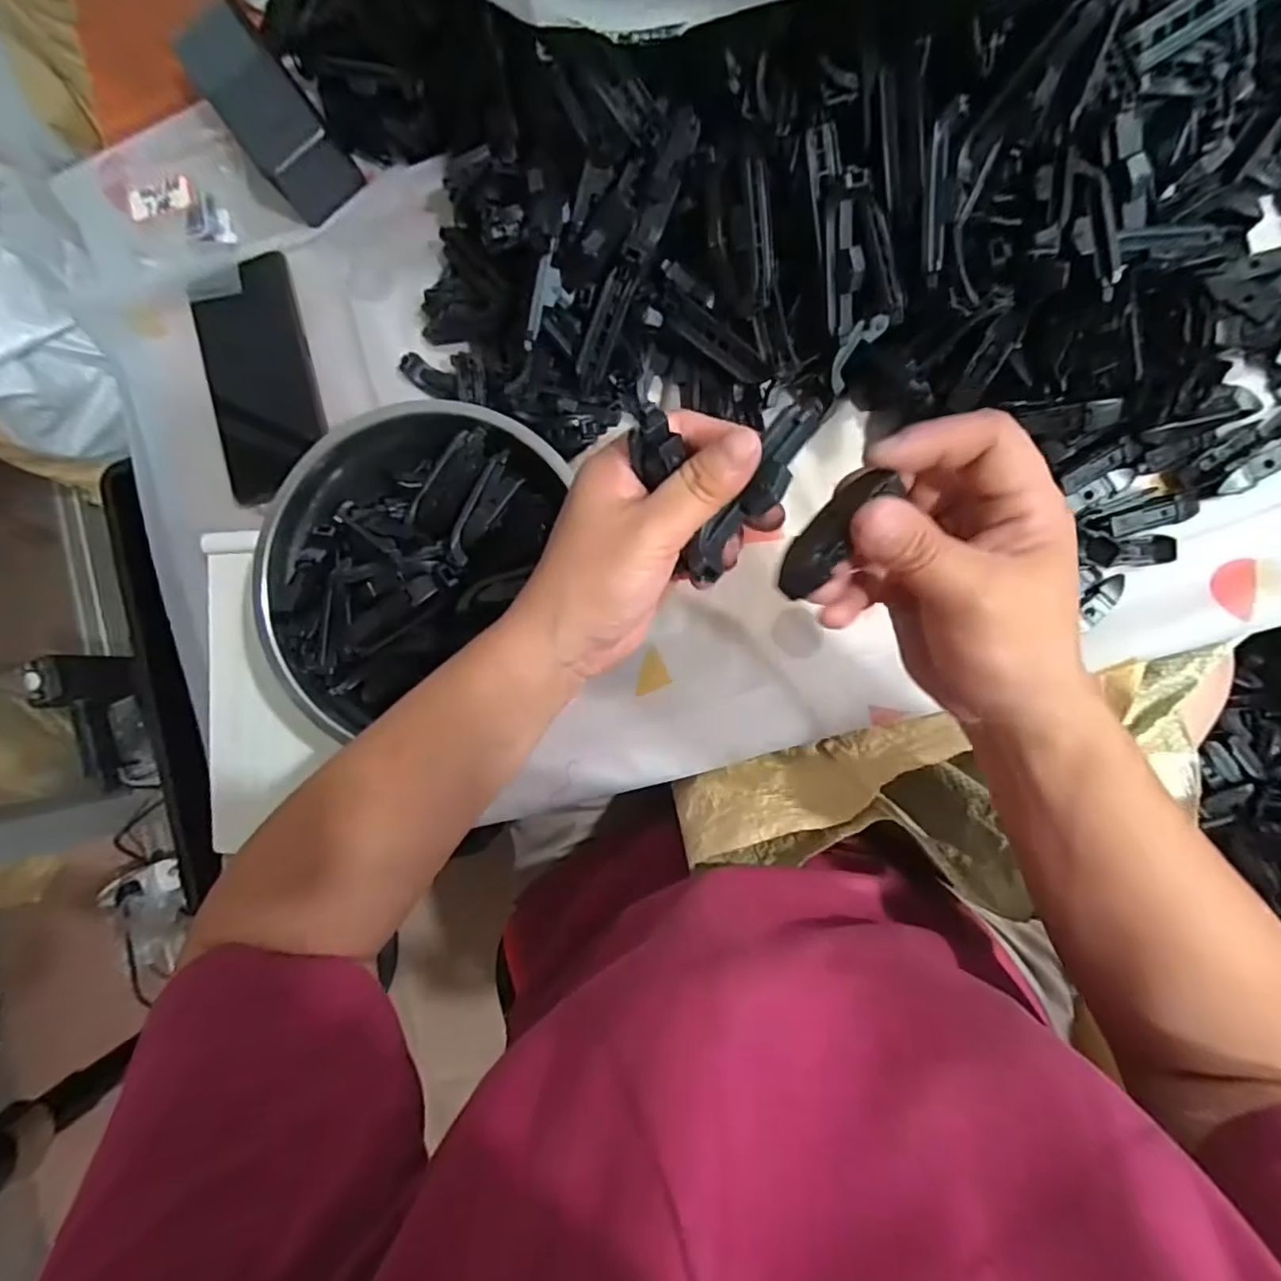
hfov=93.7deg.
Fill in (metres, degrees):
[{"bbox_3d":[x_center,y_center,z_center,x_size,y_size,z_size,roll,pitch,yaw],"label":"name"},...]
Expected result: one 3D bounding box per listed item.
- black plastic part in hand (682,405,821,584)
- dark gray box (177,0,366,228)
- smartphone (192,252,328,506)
[{"bbox_3d":[0.043,-0.054,0.227,0.017,0.009,0.073,37,101,6],"label":"black plastic part in hand"},{"bbox_3d":[-0.252,-0.357,0.402,0.052,0.048,0.129,-35,83,6],"label":"dark gray box"},{"bbox_3d":[-0.270,-0.185,0.427,0.076,0.012,0.160,-15,86,8],"label":"smartphone"}]

